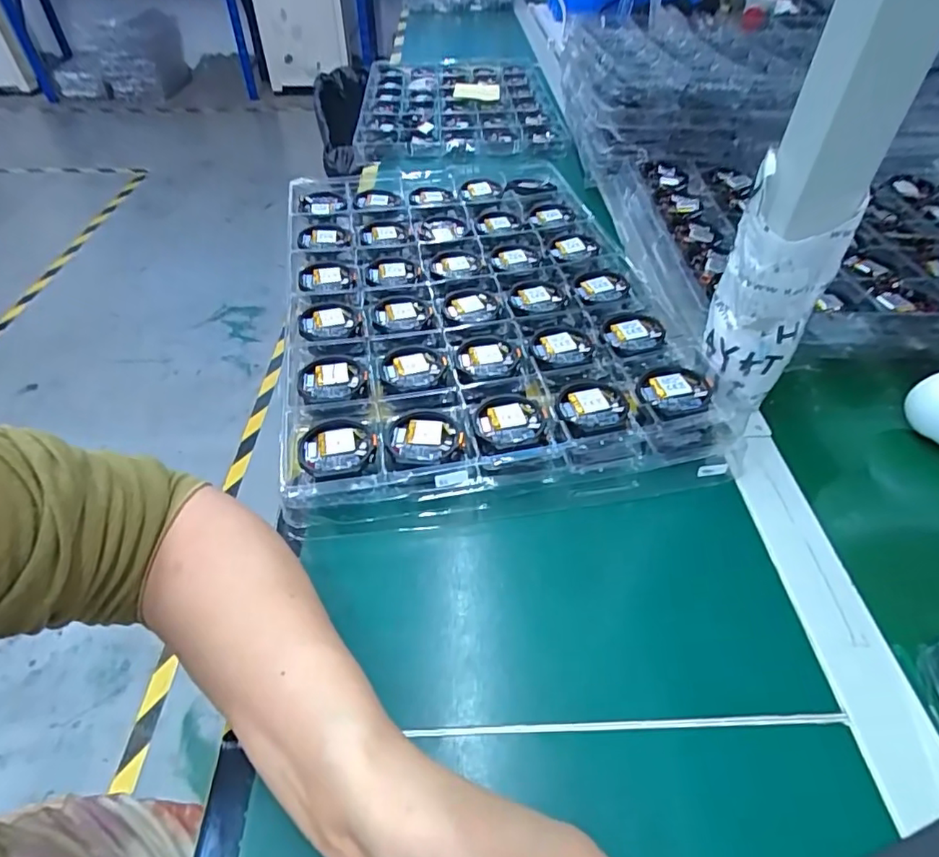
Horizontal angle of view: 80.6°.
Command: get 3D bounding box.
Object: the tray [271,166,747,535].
[{"bbox_3d":[-0.007,-0.122,0.476,0.284,0.030,0.437,-7,47,-8],"label":"tray"}]

